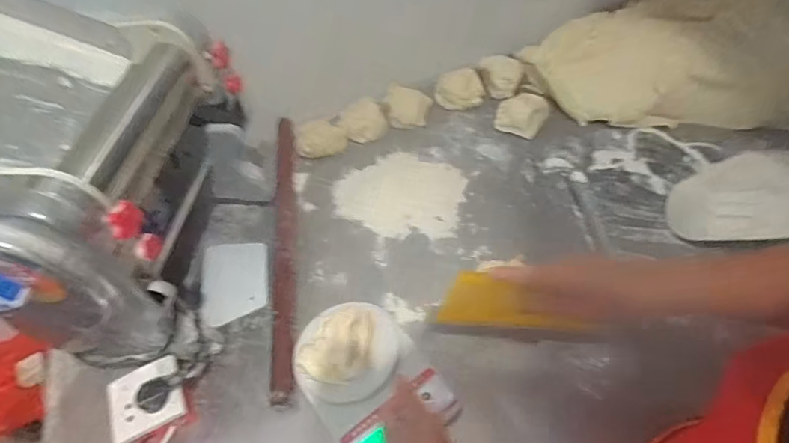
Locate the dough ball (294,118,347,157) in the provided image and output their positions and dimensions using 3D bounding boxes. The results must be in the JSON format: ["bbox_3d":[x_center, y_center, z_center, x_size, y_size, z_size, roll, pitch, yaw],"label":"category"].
[{"bbox_3d":[-0.147,-0.165,0.920,0.093,0.049,0.057,-18,52,-6],"label":"dough ball"}]

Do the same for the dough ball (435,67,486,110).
[{"bbox_3d":[0.129,-0.273,0.976,0.094,0.037,0.089,-4,52,5],"label":"dough ball"}]

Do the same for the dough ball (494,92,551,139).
[{"bbox_3d":[0.247,-0.211,0.916,0.089,0.047,0.084,-2,52,3],"label":"dough ball"}]

